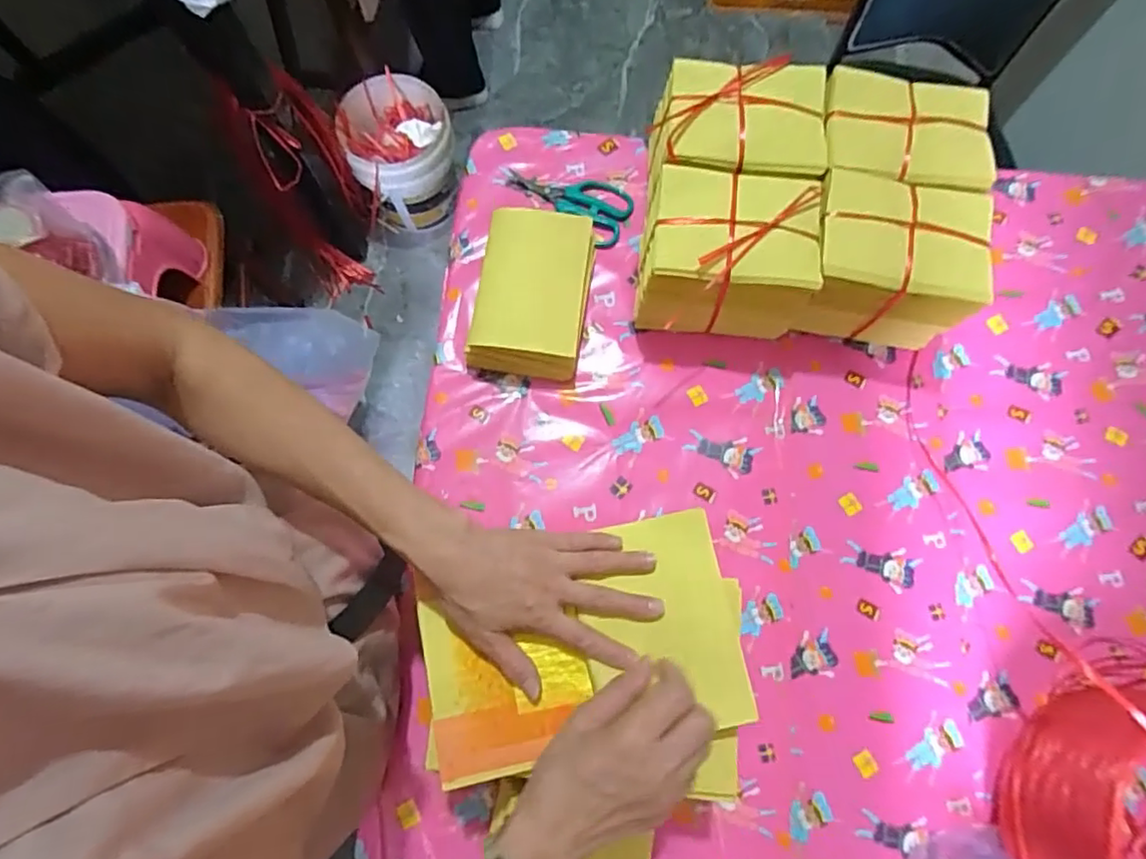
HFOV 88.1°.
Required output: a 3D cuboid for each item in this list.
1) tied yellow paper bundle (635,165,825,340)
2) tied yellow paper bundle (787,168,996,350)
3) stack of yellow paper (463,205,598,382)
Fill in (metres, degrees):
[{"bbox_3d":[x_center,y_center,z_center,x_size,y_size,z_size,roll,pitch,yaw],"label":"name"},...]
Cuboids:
[{"bbox_3d":[0.161,-0.183,0.635,0.165,0.135,0.124,5,76,1],"label":"tied yellow paper bundle"},{"bbox_3d":[0.323,-0.173,0.633,0.157,0.138,0.125,6,76,1],"label":"tied yellow paper bundle"},{"bbox_3d":[-0.041,-0.148,0.654,0.118,0.074,0.165,11,76,3],"label":"stack of yellow paper"}]

